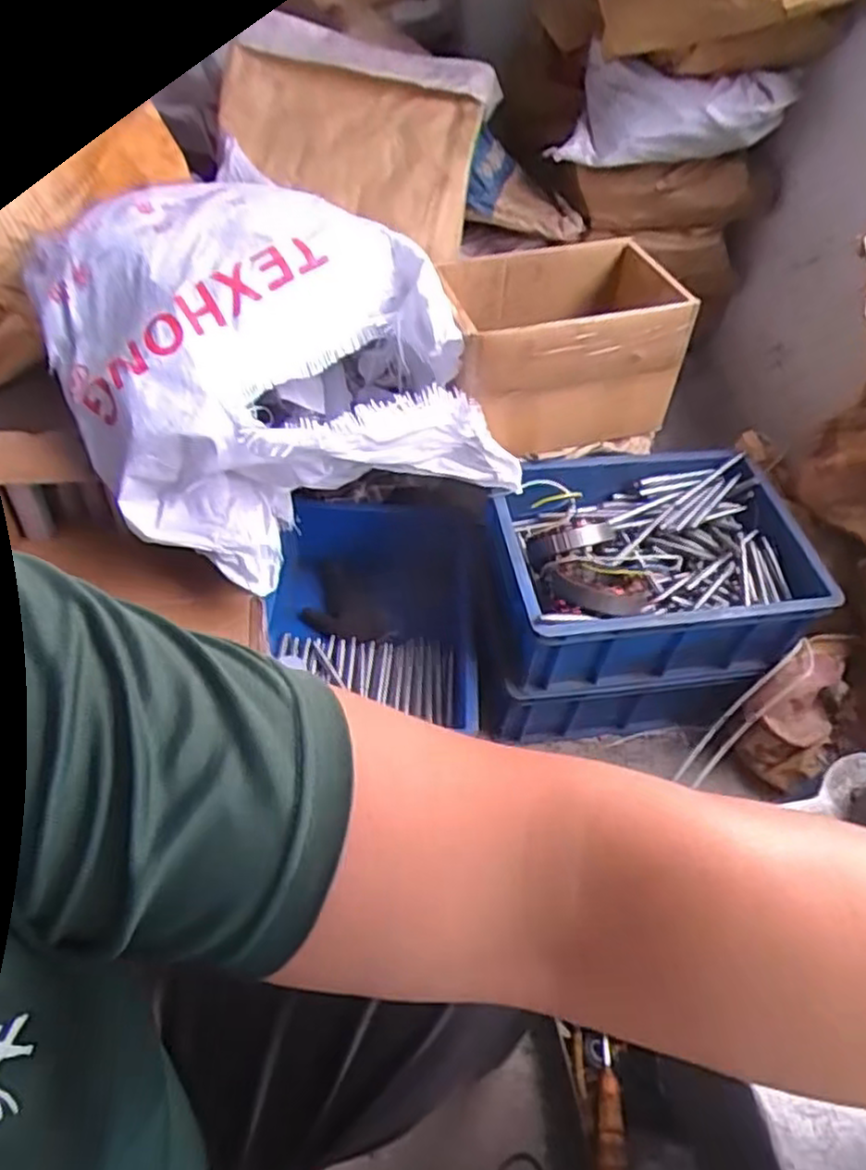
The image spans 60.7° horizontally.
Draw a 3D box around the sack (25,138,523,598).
[{"bbox_3d":[-0.258,-0.302,0.979,0.423,0.257,0.659,-30,60,-26],"label":"sack"}]

